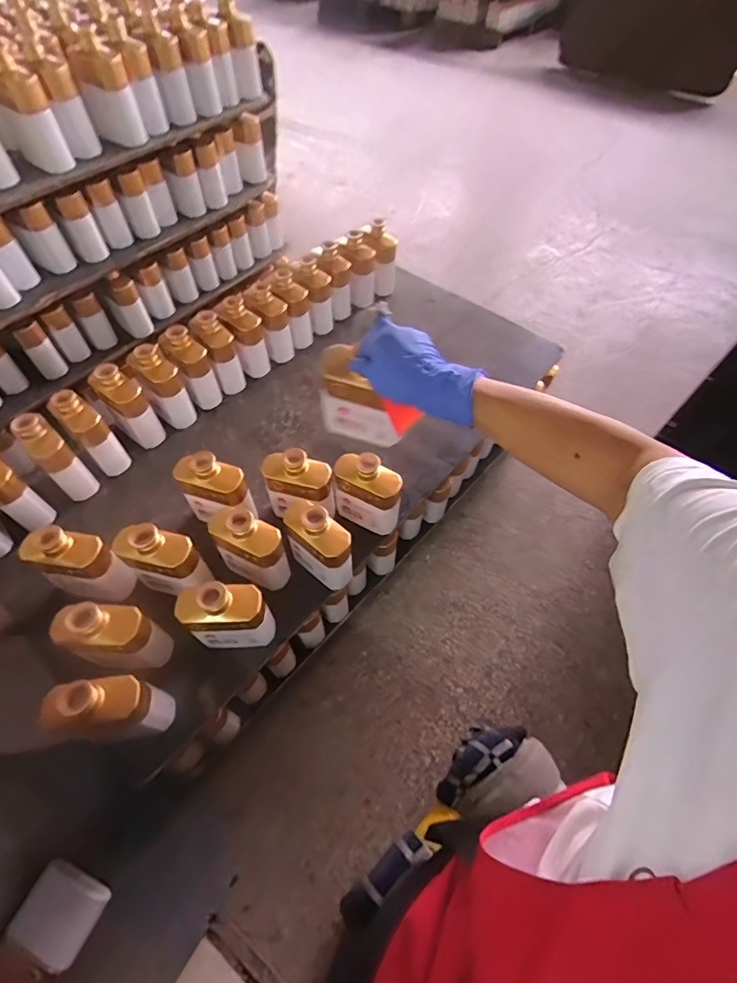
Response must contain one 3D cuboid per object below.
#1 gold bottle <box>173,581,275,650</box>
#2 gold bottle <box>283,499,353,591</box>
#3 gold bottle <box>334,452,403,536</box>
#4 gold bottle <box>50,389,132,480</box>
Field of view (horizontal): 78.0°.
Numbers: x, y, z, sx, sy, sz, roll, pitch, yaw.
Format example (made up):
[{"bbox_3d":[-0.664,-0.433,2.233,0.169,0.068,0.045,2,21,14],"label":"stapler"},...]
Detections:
[{"bbox_3d":[-0.202,0.178,0.651,0.116,0.152,0.058,-6,56,-6],"label":"gold bottle"},{"bbox_3d":[-0.077,0.085,0.714,0.114,0.154,0.057,36,62,20],"label":"gold bottle"},{"bbox_3d":[-0.003,0.002,0.768,0.112,0.152,0.052,25,59,14],"label":"gold bottle"},{"bbox_3d":[-0.501,-0.101,0.821,0.074,0.157,0.067,37,63,21],"label":"gold bottle"}]

